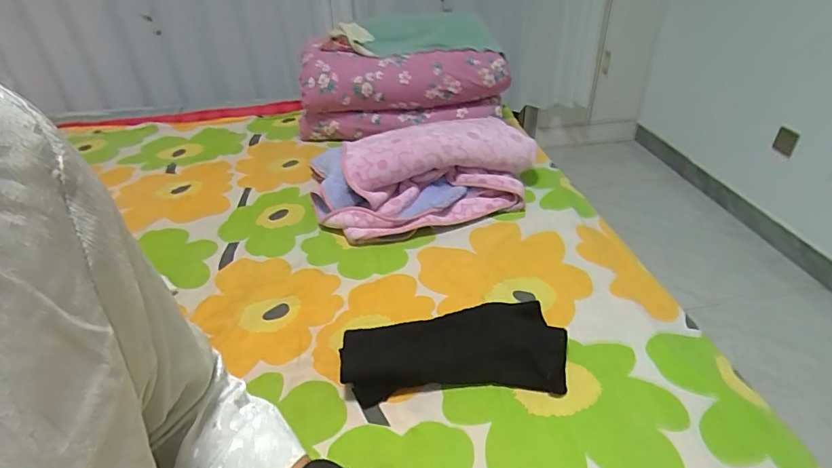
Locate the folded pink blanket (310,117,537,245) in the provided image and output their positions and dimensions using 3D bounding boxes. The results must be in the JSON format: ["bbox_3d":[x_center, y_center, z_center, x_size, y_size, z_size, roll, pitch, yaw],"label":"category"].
[{"bbox_3d":[0.015,-0.161,1.128,0.538,0.158,0.341,-8,36,-6],"label":"folded pink blanket"}]

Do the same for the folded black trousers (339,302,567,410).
[{"bbox_3d":[0.061,0.189,0.741,0.358,0.039,0.179,-7,36,-5],"label":"folded black trousers"}]

